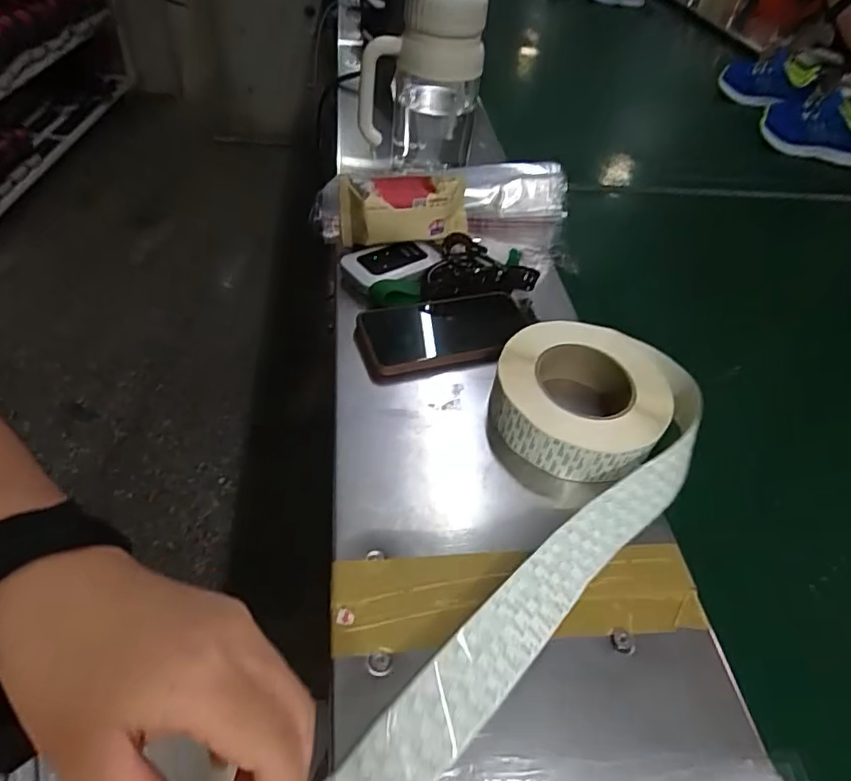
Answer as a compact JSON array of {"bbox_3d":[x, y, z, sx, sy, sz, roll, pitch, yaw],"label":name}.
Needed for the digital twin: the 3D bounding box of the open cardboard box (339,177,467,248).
[{"bbox_3d":[-0.023,-0.188,0.580,0.133,0.059,0.063,-2,47,-9],"label":"open cardboard box"}]

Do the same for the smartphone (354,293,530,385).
[{"bbox_3d":[0.021,-0.055,0.514,0.167,0.019,0.079,-11,49,-16],"label":"smartphone"}]

